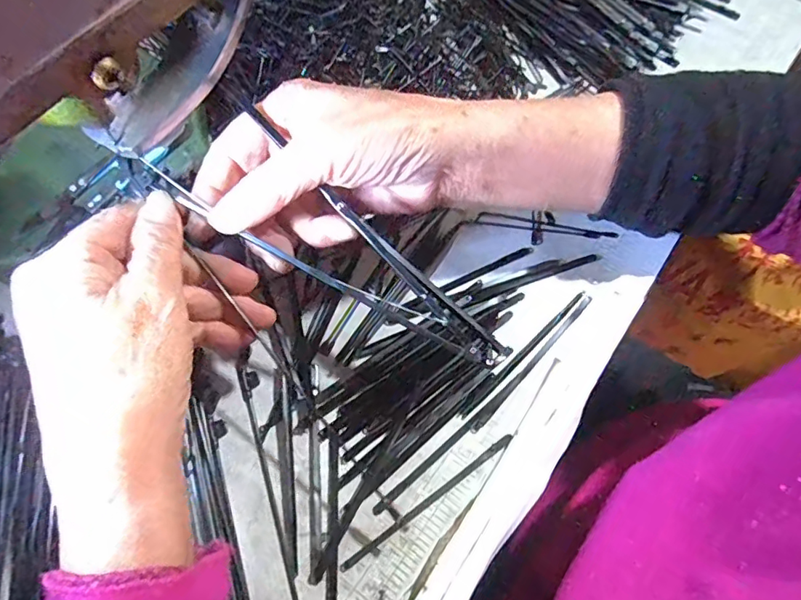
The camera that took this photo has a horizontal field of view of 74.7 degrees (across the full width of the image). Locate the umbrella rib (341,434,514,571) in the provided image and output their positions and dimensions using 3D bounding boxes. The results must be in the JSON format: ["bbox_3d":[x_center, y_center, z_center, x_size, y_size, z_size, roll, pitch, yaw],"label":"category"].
[{"bbox_3d":[0.015,0.096,0.252,0.100,0.005,0.004,-33,74,-16],"label":"umbrella rib"}]

